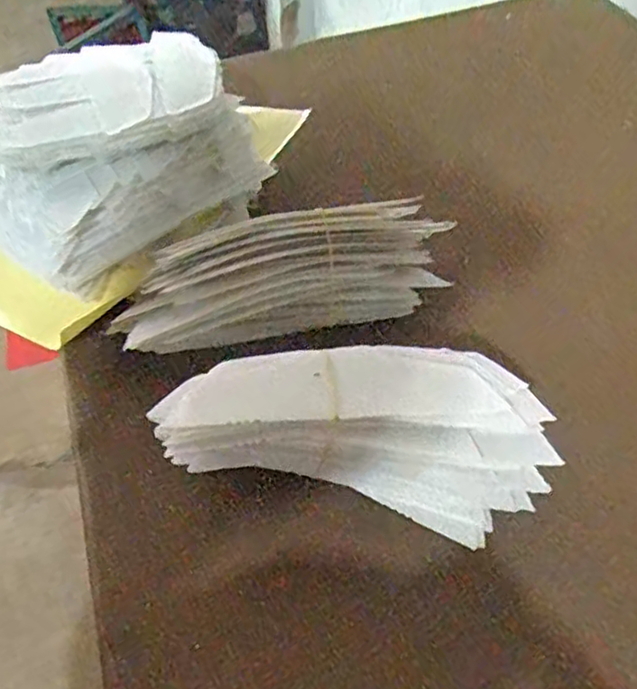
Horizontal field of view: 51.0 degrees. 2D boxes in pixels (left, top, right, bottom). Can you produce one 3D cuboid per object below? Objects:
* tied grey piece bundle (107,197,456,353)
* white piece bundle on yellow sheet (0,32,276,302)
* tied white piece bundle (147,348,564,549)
[{"bbox_3d":[-0.029,-0.048,0.481,0.241,0.080,0.066,-14,48,-7],"label":"tied grey piece bundle"},{"bbox_3d":[-0.174,-0.154,0.545,0.226,0.113,0.200,-31,53,-21],"label":"white piece bundle on yellow sheet"},{"bbox_3d":[0.016,0.050,0.400,0.231,0.076,0.089,5,49,10],"label":"tied white piece bundle"}]

